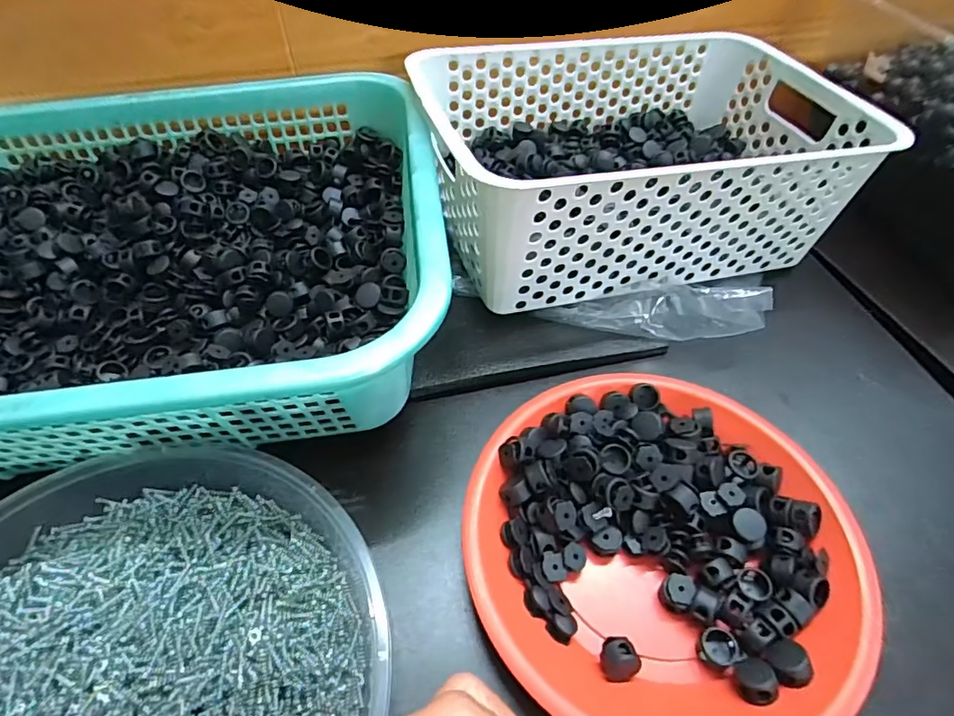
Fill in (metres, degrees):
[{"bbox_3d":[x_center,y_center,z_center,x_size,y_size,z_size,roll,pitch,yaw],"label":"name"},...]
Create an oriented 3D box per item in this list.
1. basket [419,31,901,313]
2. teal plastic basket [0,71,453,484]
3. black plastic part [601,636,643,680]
[{"bbox_3d":[0.115,-0.157,0.414,0.300,0.101,0.199,-12,52,-10],"label":"basket"},{"bbox_3d":[-0.213,-0.063,0.341,0.376,0.090,0.292,-5,51,-4],"label":"teal plastic basket"},{"bbox_3d":[0.066,0.141,0.250,0.016,0.014,0.016,0,51,0],"label":"black plastic part"}]

